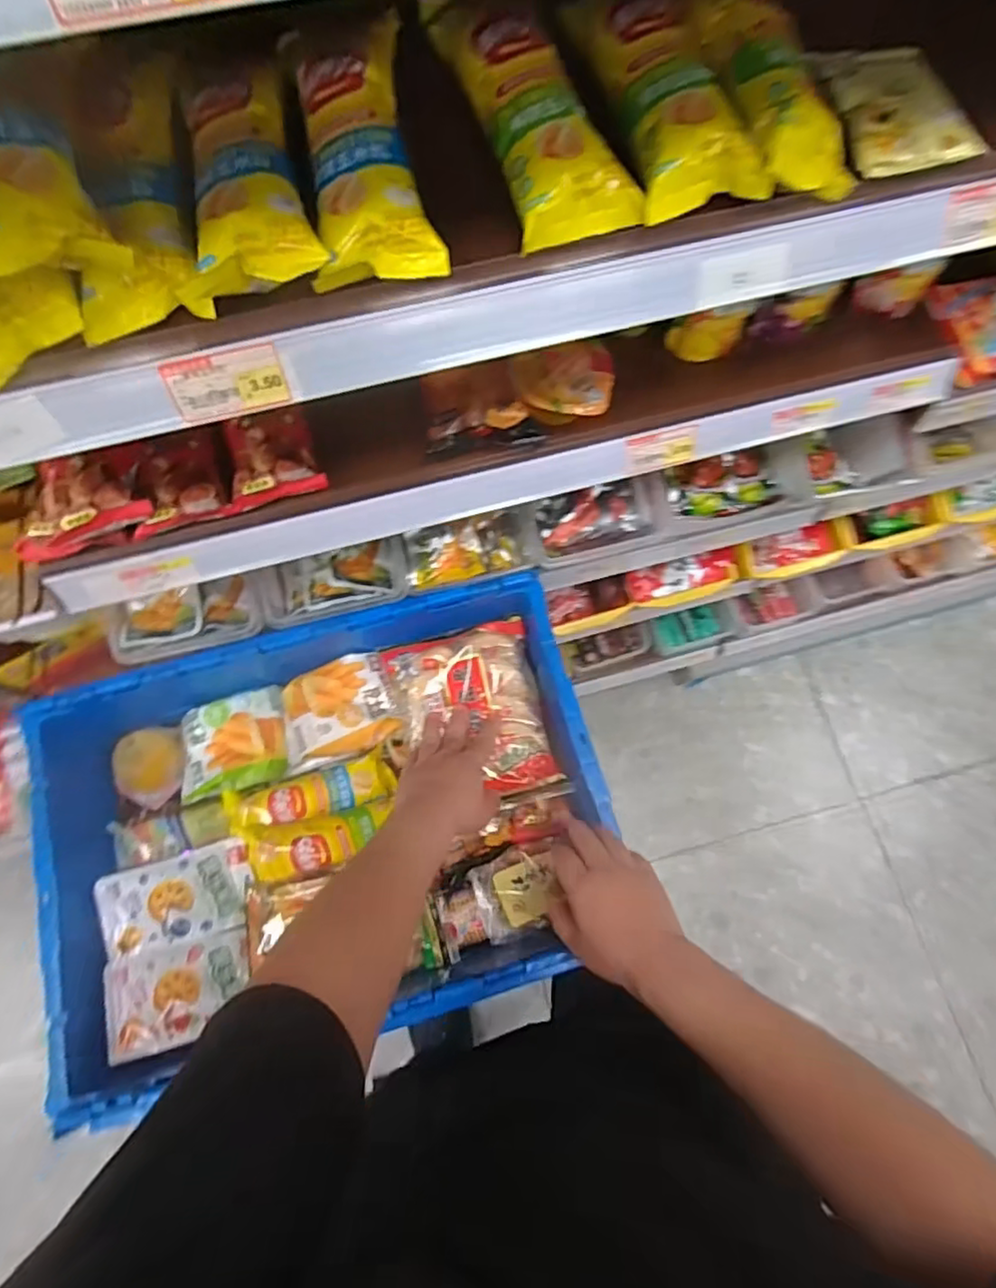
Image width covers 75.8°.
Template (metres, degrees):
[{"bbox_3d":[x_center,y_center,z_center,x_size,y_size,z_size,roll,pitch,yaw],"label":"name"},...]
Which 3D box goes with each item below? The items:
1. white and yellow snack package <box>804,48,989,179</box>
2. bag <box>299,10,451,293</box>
[{"bbox_3d":[0.267,-0.369,0.436,0.085,0.012,0.111,-15,74,-5],"label":"white and yellow snack package"},{"bbox_3d":[-0.082,-0.297,0.392,0.073,0.037,0.155,-10,74,-3],"label":"bag"}]

